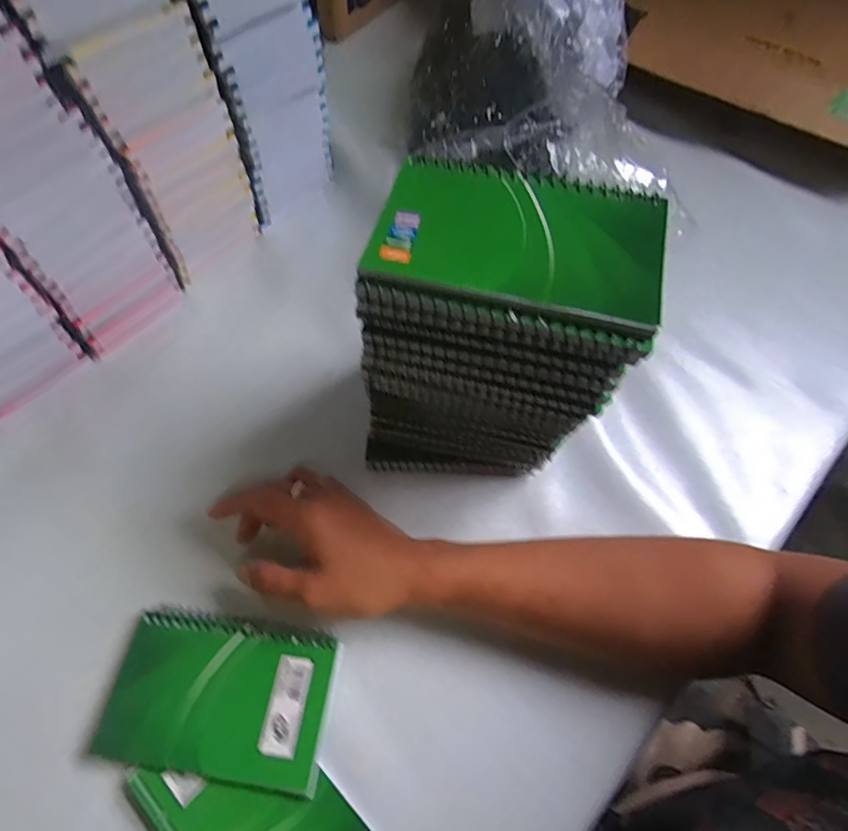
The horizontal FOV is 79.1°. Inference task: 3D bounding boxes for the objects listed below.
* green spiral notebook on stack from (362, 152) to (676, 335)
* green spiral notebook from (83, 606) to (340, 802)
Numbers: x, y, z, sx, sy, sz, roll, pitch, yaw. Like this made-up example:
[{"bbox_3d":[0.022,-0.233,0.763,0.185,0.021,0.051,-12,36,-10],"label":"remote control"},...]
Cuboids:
[{"bbox_3d":[0.043,-0.082,0.234,0.127,0.009,0.079,14,63,6],"label":"green spiral notebook on stack"},{"bbox_3d":[-0.121,0.169,0.309,0.129,0.009,0.081,9,63,4],"label":"green spiral notebook"}]

